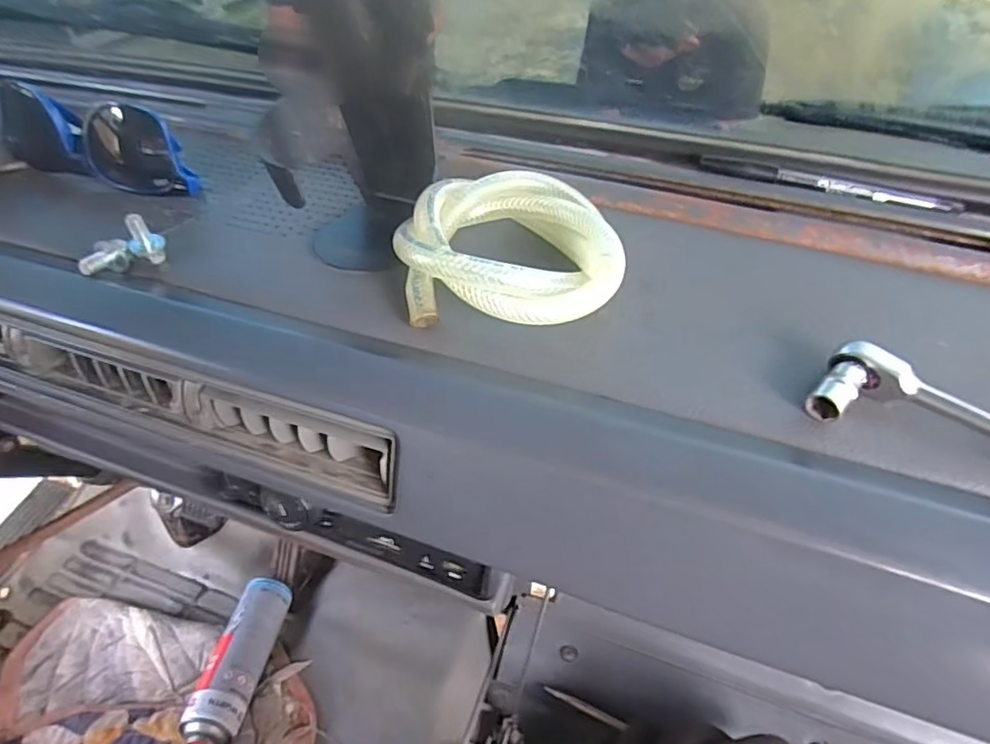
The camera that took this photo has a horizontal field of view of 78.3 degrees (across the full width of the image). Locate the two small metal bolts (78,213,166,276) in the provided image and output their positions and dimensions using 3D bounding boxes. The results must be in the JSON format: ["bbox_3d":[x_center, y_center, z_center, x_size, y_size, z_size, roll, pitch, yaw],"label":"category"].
[{"bbox_3d":[-0.196,-0.066,0.316,0.041,0.025,0.014,-30,53,-22],"label":"two small metal bolts"}]

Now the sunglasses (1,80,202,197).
[{"bbox_3d":[-0.253,-0.150,0.386,0.148,0.046,0.046,22,53,21],"label":"sunglasses"}]

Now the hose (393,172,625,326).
[{"bbox_3d":[0.008,-0.061,0.293,0.100,0.031,0.087,-1,48,1],"label":"hose"}]

